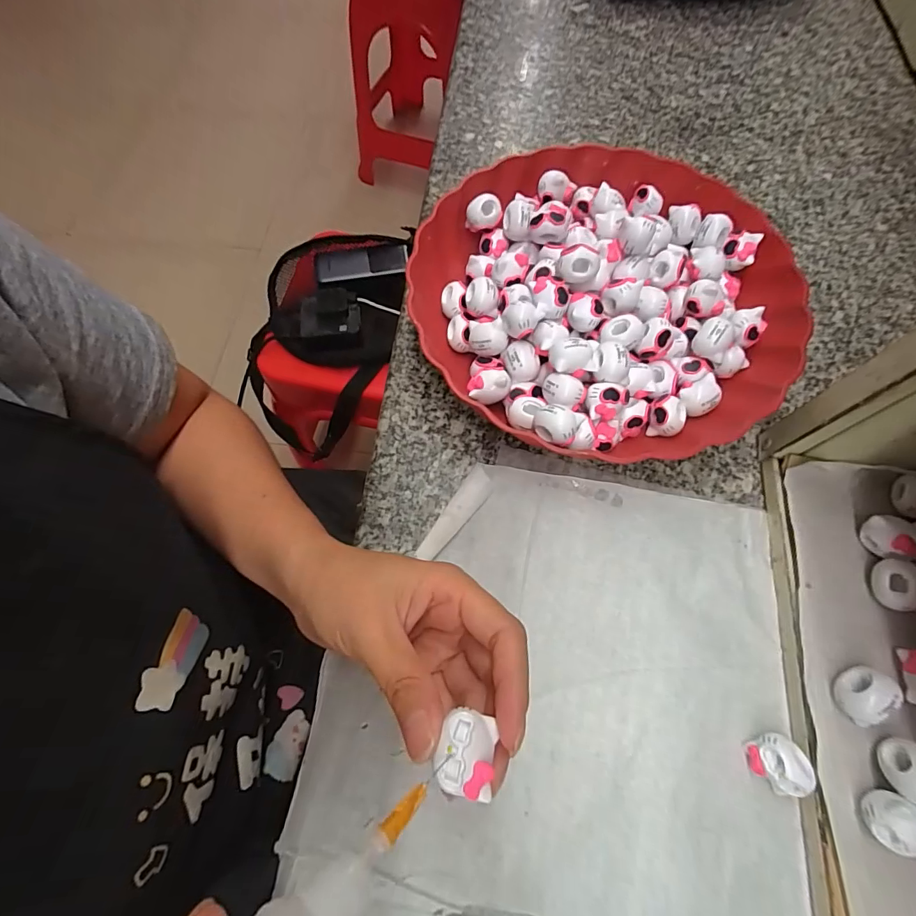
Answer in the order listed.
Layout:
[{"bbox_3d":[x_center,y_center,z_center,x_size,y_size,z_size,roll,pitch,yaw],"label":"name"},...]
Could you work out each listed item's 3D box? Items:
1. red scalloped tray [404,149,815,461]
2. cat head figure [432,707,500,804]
[{"bbox_3d":[0.093,-0.106,0.303,0.240,0.051,0.233,-15,68,-5],"label":"red scalloped tray"},{"bbox_3d":[0.003,0.100,0.151,0.019,0.007,0.023,11,68,5],"label":"cat head figure"}]

